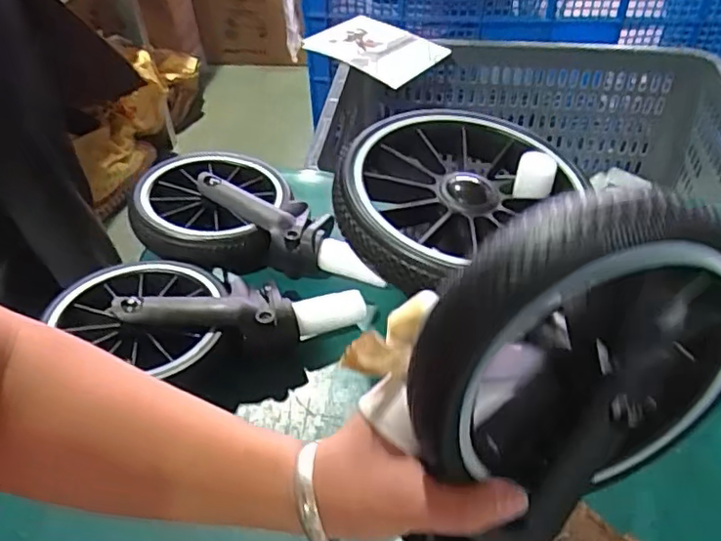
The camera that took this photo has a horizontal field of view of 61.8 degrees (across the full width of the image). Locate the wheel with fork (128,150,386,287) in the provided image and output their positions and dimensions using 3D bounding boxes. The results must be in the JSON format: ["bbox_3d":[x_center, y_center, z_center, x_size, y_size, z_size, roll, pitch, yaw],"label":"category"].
[{"bbox_3d":[-0.105,-0.063,0.643,0.261,0.061,0.157,1,44,3],"label":"wheel with fork"}]

